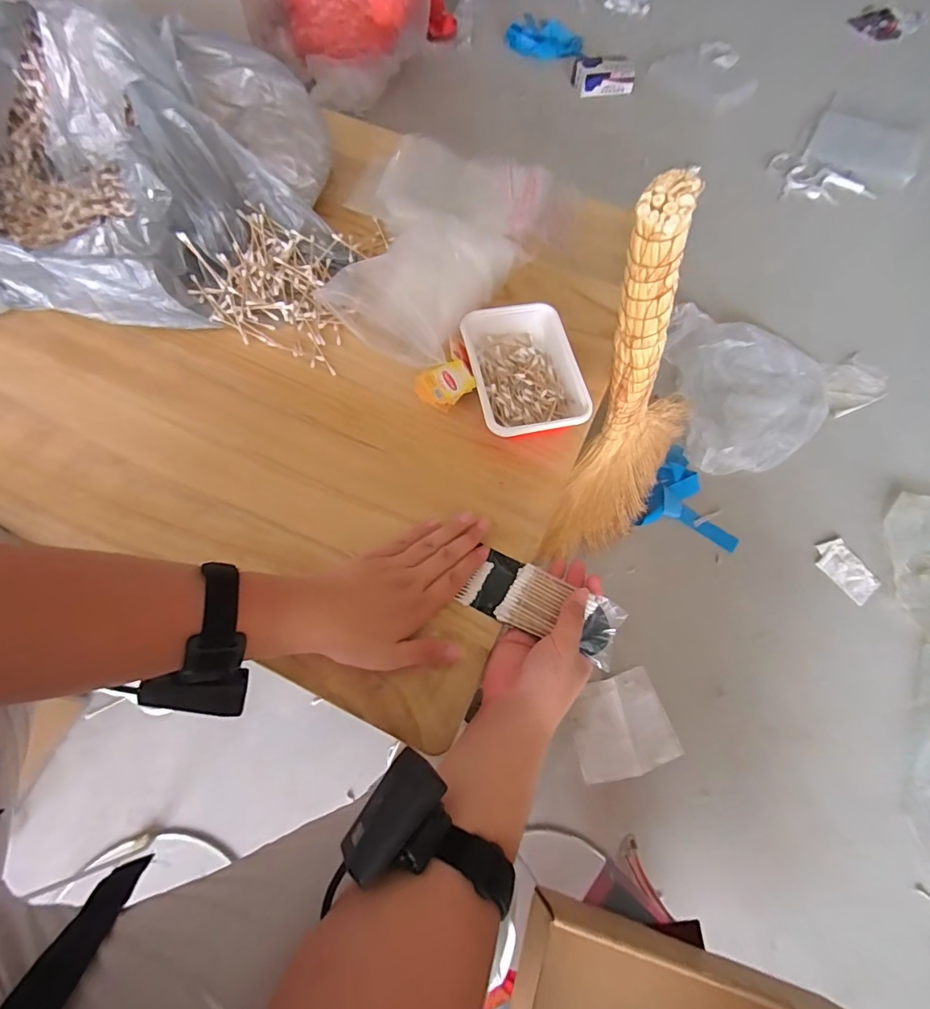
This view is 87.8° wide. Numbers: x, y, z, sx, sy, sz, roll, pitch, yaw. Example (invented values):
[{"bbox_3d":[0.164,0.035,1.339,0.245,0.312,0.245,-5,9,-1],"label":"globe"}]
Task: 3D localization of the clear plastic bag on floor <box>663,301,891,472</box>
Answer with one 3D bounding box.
[{"bbox_3d":[0.768,-0.292,1.194,0.521,0.041,0.453,-2,65,-4],"label":"clear plastic bag on floor"}]

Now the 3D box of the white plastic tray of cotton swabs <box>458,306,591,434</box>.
[{"bbox_3d":[0.070,-0.150,0.547,0.120,0.034,0.172,-9,66,-7],"label":"white plastic tray of cotton swabs"}]

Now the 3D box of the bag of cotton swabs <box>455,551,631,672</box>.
[{"bbox_3d":[0.071,0.091,0.446,0.140,0.013,0.062,20,66,12],"label":"bag of cotton swabs"}]

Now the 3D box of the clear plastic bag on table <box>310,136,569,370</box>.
[{"bbox_3d":[-0.040,-0.359,0.637,0.275,0.069,0.375,21,66,7],"label":"clear plastic bag on table"}]

